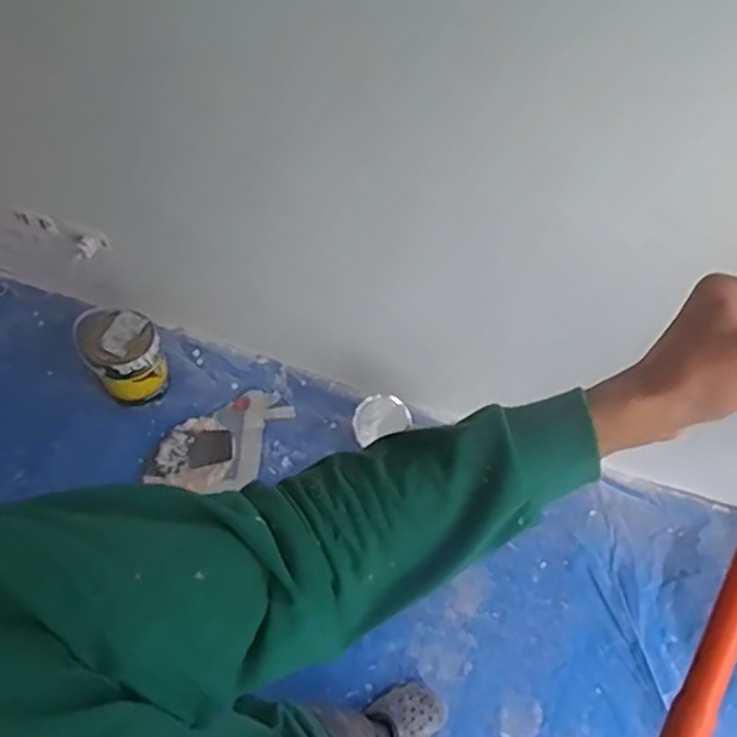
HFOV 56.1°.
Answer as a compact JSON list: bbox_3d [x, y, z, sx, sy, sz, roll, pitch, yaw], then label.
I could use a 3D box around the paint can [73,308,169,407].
[{"bbox_3d":[-0.626,-0.036,1.767,0.189,0.232,0.217,-27,61,-18],"label":"paint can"}]

